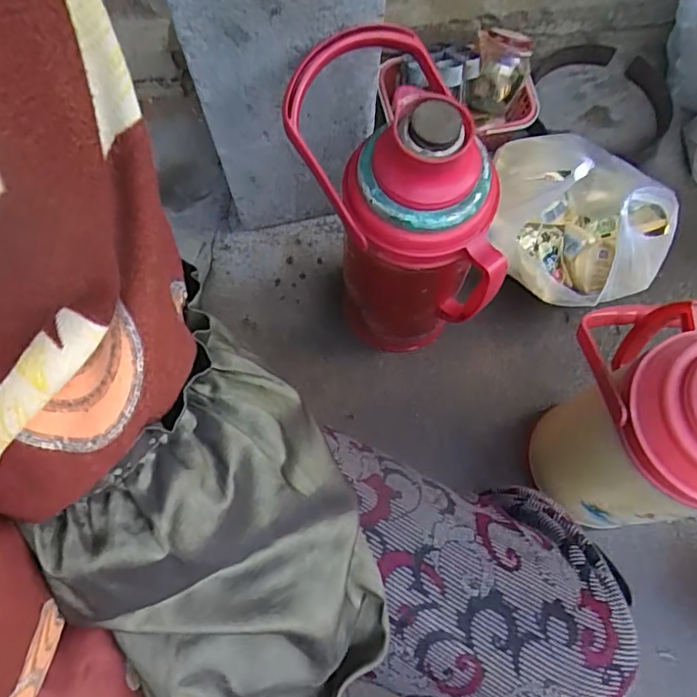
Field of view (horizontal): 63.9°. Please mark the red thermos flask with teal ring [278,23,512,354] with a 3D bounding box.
[{"bbox_3d":[0.048,-0.148,0.641,0.172,0.355,0.257,-18,74,-4],"label":"red thermos flask with teal ring"}]

